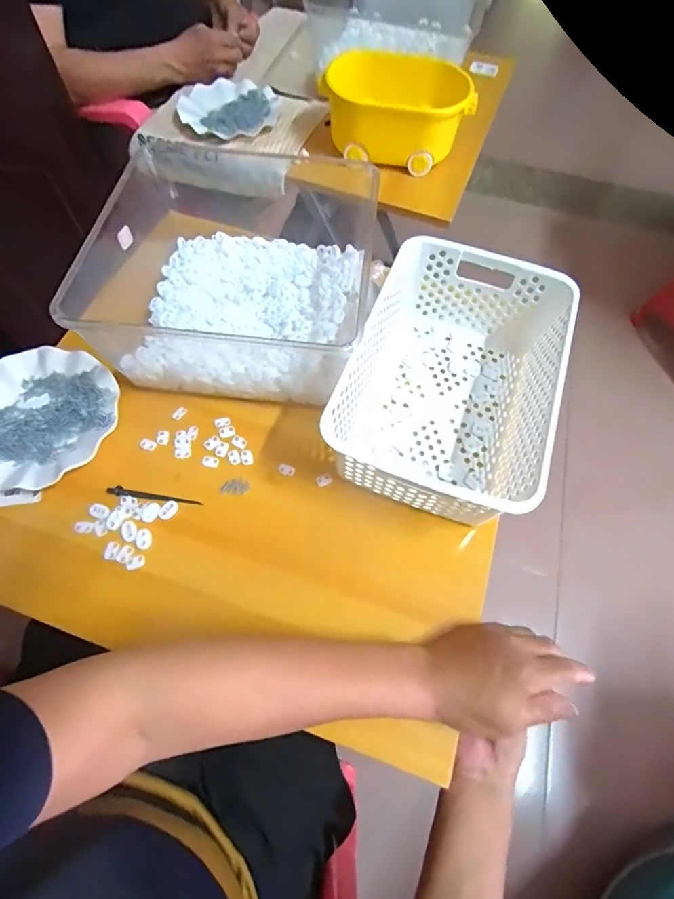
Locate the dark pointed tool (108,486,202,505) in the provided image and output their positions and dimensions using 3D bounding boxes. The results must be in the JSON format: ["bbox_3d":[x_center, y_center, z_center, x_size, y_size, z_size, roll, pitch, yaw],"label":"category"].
[{"bbox_3d":[-0.204,0.053,0.476,0.103,0.005,0.010,11,63,3],"label":"dark pointed tool"}]

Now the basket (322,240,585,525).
[{"bbox_3d":[0.129,-0.082,0.494,0.204,0.115,0.299,21,64,8],"label":"basket"}]

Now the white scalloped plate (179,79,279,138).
[{"bbox_3d":[-0.200,-0.640,0.808,0.180,0.020,0.180,1,63,-2],"label":"white scalloped plate"}]

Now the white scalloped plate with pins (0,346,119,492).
[{"bbox_3d":[-0.350,-0.037,0.506,0.175,0.023,0.178,1,63,-2],"label":"white scalloped plate with pins"}]

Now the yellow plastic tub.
[{"bbox_3d":[0.099,-0.568,0.732,0.238,0.128,0.114,6,63,1],"label":"yellow plastic tub"}]

